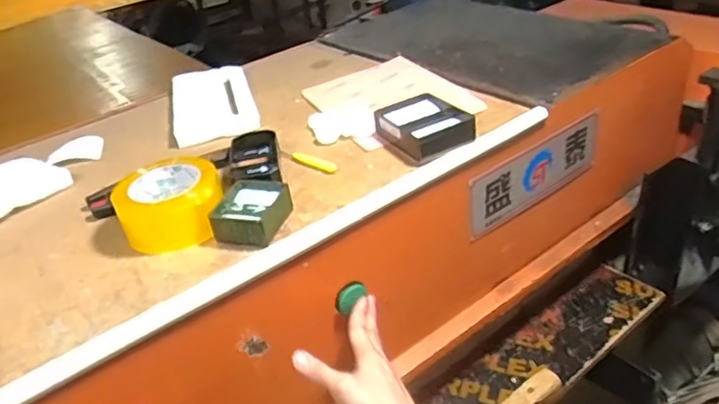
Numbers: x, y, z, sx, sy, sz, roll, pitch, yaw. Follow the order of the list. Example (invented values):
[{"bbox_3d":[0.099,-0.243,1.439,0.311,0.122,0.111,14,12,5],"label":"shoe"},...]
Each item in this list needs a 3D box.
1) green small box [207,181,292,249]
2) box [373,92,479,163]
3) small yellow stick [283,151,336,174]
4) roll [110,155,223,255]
[{"bbox_3d":[-0.119,0.011,0.641,0.072,0.035,0.083,3,33,16],"label":"green small box"},{"bbox_3d":[0.079,-0.099,0.758,0.098,0.035,0.132,-18,34,-17],"label":"box"},{"bbox_3d":[-0.067,-0.054,0.754,0.099,0.010,0.016,21,42,37],"label":"small yellow stick"},{"bbox_3d":[-0.211,0.000,0.654,0.109,0.063,0.104,-6,32,3],"label":"roll"}]

